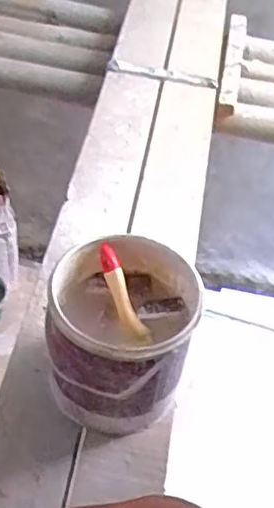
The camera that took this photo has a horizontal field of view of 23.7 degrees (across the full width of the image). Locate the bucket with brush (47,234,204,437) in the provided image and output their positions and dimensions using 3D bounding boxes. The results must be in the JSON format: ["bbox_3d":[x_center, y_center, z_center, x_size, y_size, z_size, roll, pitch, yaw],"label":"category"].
[{"bbox_3d":[-0.017,0.106,0.813,0.170,0.172,0.186,10,45,5],"label":"bucket with brush"}]

